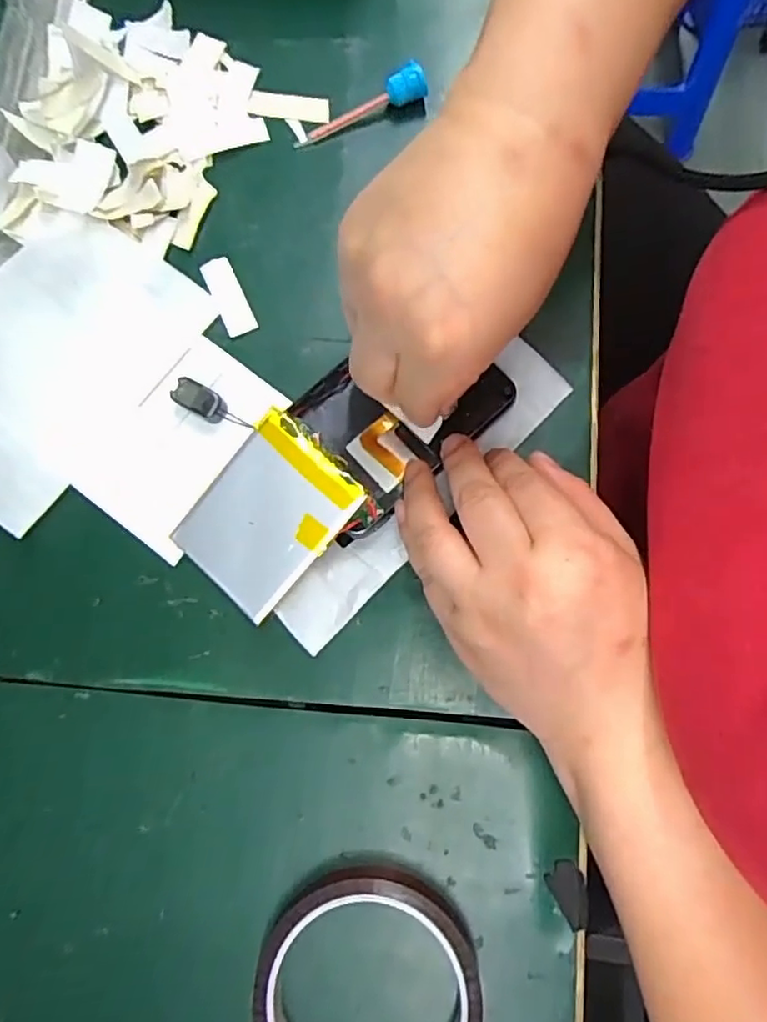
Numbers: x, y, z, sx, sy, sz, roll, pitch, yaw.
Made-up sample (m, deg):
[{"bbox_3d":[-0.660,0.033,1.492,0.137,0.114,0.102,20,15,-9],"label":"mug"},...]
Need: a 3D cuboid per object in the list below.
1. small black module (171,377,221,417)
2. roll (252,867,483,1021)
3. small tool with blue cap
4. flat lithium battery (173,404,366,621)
[{"bbox_3d":[-0.092,-0.056,0.305,0.023,0.009,0.013,23,80,5],"label":"small black module"},{"bbox_3d":[-0.007,0.198,0.252,0.088,0.015,0.092,0,79,0],"label":"roll"},{"bbox_3d":[-0.013,-0.218,0.334,0.076,0.013,0.011,-24,79,8],"label":"small tool with blue cap"},{"bbox_3d":[-0.054,0.002,0.283,0.061,0.004,0.078,42,97,11],"label":"flat lithium battery"}]

